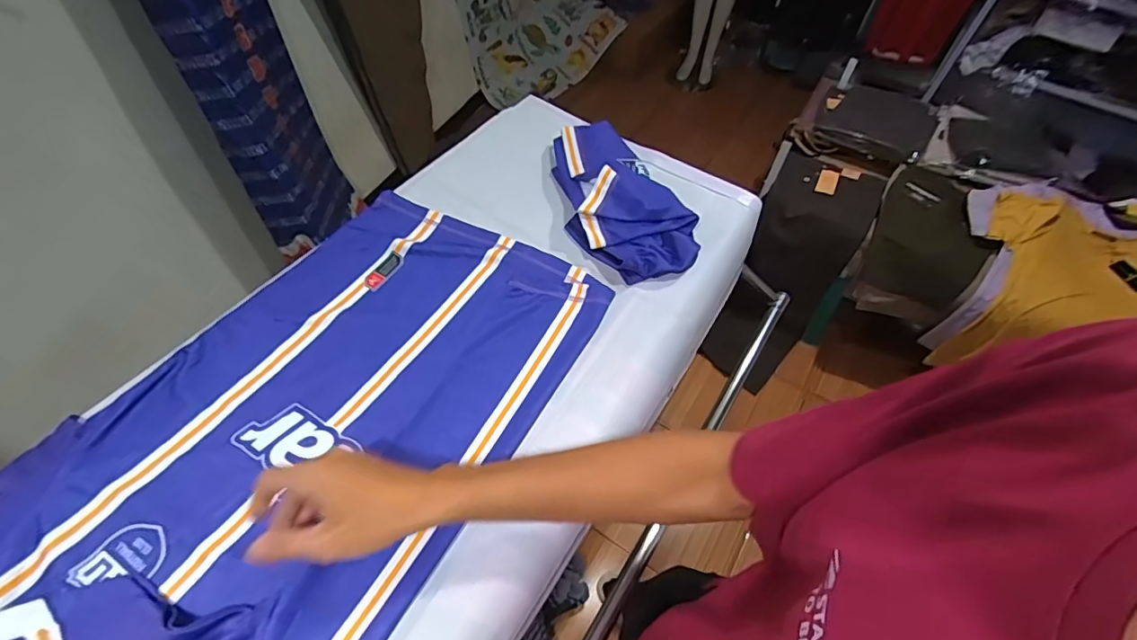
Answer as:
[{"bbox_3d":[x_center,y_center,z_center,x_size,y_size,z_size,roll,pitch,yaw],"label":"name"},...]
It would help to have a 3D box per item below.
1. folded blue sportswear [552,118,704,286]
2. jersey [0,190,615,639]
[{"bbox_3d":[0.064,-0.171,0.705,0.139,0.057,0.275,-15,55,-14],"label":"folded blue sportswear"},{"bbox_3d":[-0.269,0.123,0.503,0.369,0.033,0.681,28,57,13],"label":"jersey"}]

